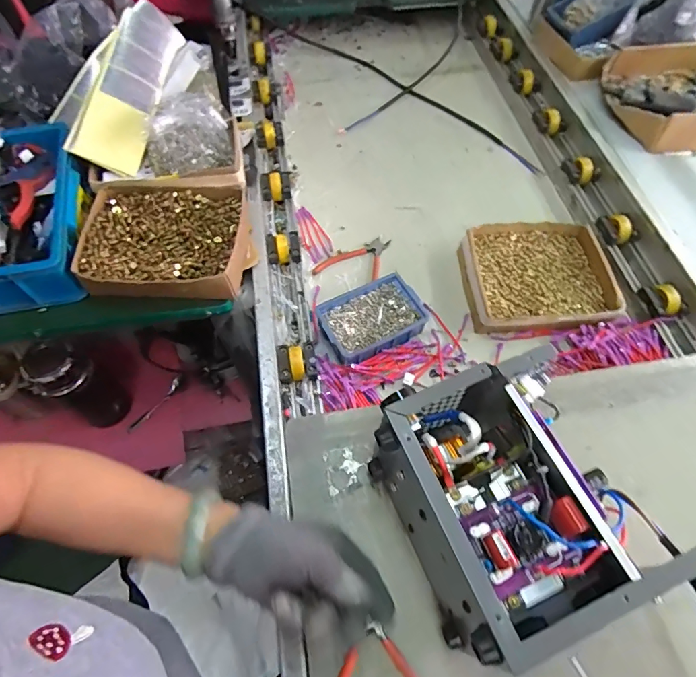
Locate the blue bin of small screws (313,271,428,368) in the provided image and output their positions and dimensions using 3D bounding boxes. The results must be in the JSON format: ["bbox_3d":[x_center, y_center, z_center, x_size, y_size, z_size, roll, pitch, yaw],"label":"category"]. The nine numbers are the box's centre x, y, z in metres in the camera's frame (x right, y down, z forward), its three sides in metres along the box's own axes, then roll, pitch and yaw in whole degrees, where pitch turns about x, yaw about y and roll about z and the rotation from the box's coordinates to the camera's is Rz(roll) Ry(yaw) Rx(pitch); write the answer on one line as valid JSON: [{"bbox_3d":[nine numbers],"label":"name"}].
[{"bbox_3d":[0.037,-0.027,0.670,0.153,0.045,0.102,-25,63,-14],"label":"blue bin of small screws"}]

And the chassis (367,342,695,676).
[{"bbox_3d":[0.143,0.154,0.423,0.189,0.148,0.209,-20,62,-12],"label":"chassis"}]

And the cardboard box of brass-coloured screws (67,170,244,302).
[{"bbox_3d":[-0.255,-0.145,0.636,0.214,0.052,0.201,-3,60,-2],"label":"cardboard box of brass-coloured screws"}]

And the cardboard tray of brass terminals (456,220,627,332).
[{"bbox_3d":[0.298,-0.103,0.710,0.219,0.040,0.198,-2,60,-2],"label":"cardboard tray of brass terminals"}]

